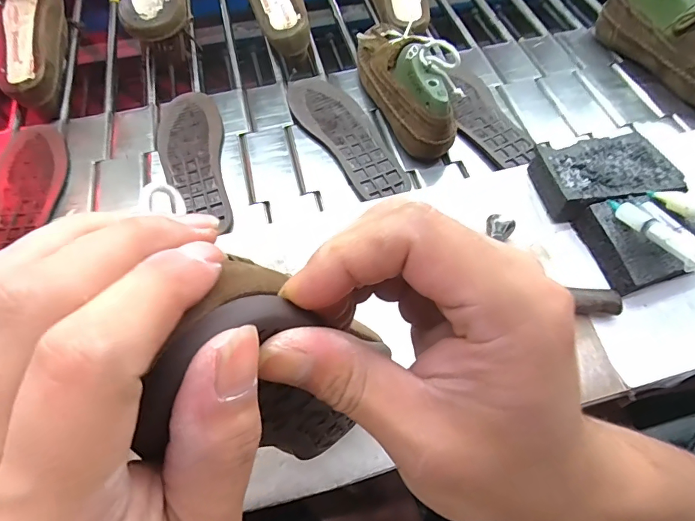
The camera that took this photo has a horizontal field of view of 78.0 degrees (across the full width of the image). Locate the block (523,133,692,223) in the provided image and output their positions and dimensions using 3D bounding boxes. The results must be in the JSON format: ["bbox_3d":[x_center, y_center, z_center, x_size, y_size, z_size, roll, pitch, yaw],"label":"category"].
[{"bbox_3d":[0.266,-0.090,0.448,0.131,0.027,0.082,-8,60,-4],"label":"block"}]

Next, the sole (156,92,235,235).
[{"bbox_3d":[-0.205,-0.138,0.568,0.084,0.014,0.259,-14,61,-7],"label":"sole"}]

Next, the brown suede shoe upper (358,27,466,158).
[{"bbox_3d":[0.074,-0.250,0.576,0.077,0.118,0.232,-14,61,-7],"label":"brown suede shoe upper"}]

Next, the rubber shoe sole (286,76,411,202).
[{"bbox_3d":[-0.006,-0.177,0.589,0.084,0.016,0.256,-26,63,-13],"label":"rubber shoe sole"}]

